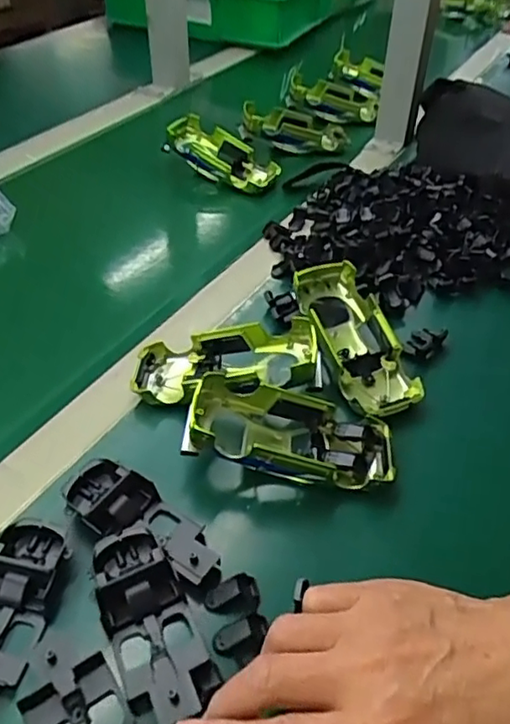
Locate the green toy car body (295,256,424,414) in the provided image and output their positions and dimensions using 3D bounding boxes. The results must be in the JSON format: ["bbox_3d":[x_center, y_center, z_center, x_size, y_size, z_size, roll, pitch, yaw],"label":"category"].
[{"bbox_3d":[0.074,-0.013,0.473,0.061,0.049,0.134,-12,59,-15],"label":"green toy car body"}]

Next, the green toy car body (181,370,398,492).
[{"bbox_3d":[0.023,0.047,0.393,0.131,0.040,0.061,5,43,2],"label":"green toy car body"}]

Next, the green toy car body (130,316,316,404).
[{"bbox_3d":[-0.021,0.005,0.441,0.129,0.032,0.057,-9,41,12],"label":"green toy car body"}]

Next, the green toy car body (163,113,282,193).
[{"bbox_3d":[-0.034,-0.238,0.713,0.142,0.030,0.068,35,51,13],"label":"green toy car body"}]

